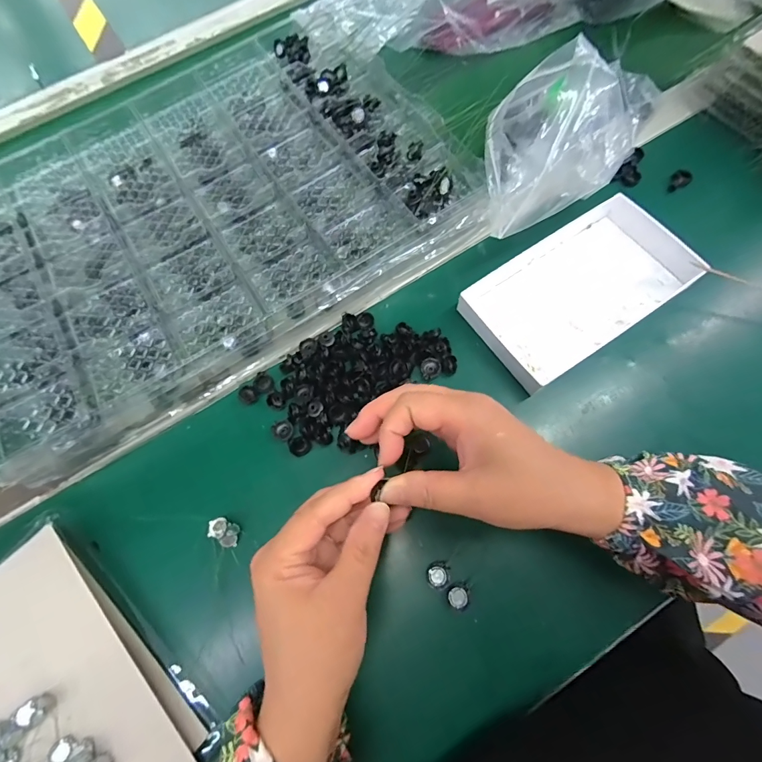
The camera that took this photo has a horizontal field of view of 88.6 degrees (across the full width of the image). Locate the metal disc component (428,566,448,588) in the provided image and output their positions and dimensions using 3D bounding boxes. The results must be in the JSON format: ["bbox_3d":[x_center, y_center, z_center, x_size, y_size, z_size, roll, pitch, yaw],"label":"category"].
[{"bbox_3d":[0.039,0.133,0.266,0.013,0.004,0.013,-1,71,4],"label":"metal disc component"}]

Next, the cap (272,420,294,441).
[{"bbox_3d":[-0.077,0.039,0.309,0.015,0.005,0.017,-32,72,-6],"label":"cap"}]

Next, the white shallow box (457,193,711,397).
[{"bbox_3d":[0.161,-0.079,0.327,0.174,0.030,0.103,-34,72,-7],"label":"white shallow box"}]

